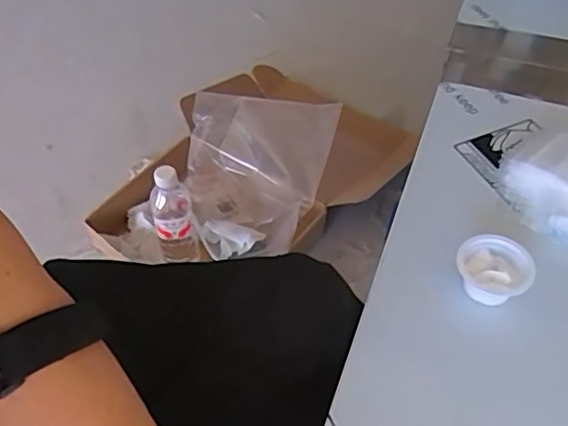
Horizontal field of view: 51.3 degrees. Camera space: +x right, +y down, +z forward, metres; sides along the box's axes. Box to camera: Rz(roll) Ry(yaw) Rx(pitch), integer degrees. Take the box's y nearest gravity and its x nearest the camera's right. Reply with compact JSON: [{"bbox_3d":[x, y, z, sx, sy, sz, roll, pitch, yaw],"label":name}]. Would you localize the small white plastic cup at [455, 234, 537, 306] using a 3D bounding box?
[{"bbox_3d":[0.158,0.044,0.446,0.054,0.027,0.047,16,52,14],"label":"small white plastic cup"}]

